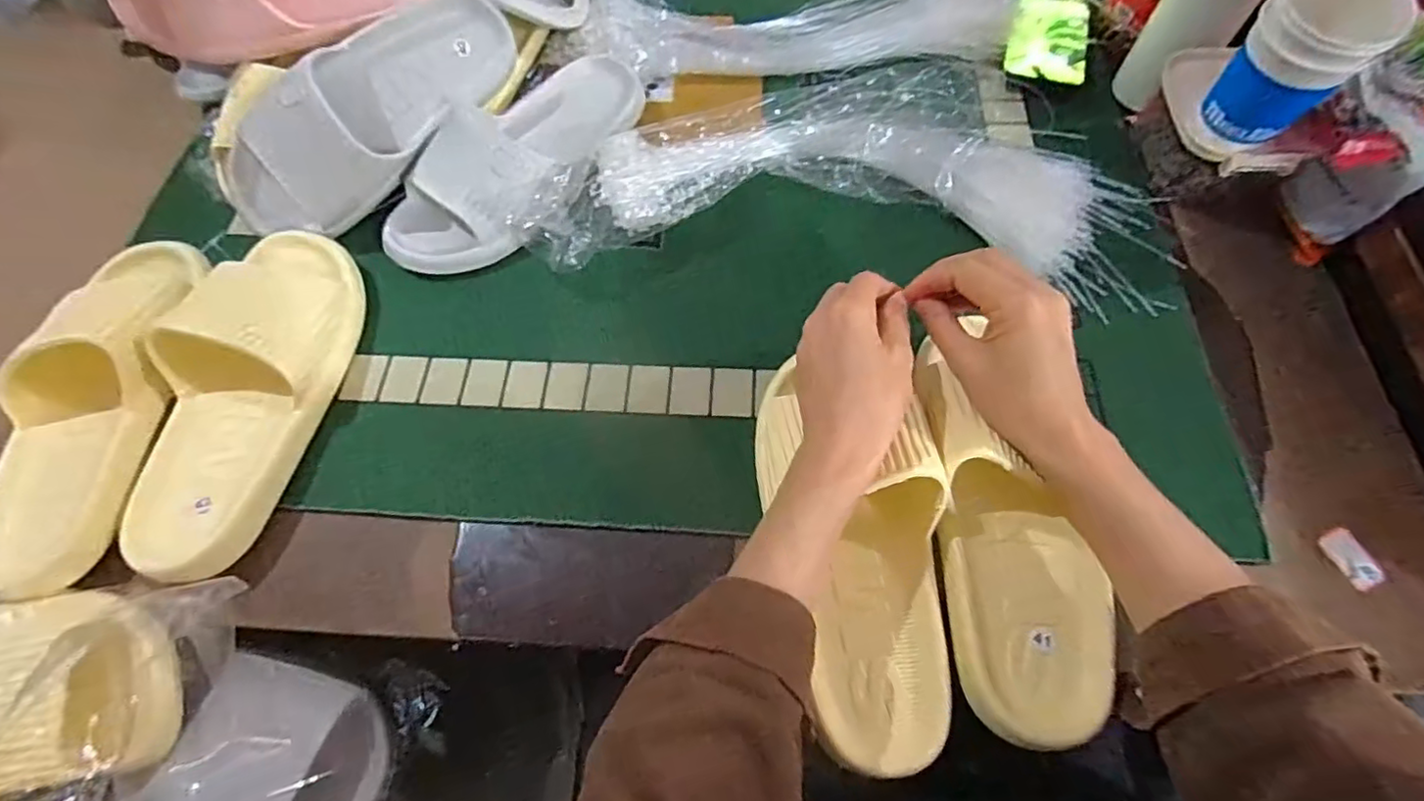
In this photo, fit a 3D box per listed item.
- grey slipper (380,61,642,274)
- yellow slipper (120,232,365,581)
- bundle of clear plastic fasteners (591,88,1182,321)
[{"bbox_3d":[-0.159,-0.213,0.519,0.124,0.067,0.261,26,69,15],"label":"grey slipper"},{"bbox_3d":[-0.329,-0.017,0.424,0.102,0.062,0.259,8,65,7],"label":"yellow slipper"},{"bbox_3d":[0.130,-0.168,0.485,0.430,0.053,0.152,9,65,7],"label":"bundle of clear plastic fasteners"}]

